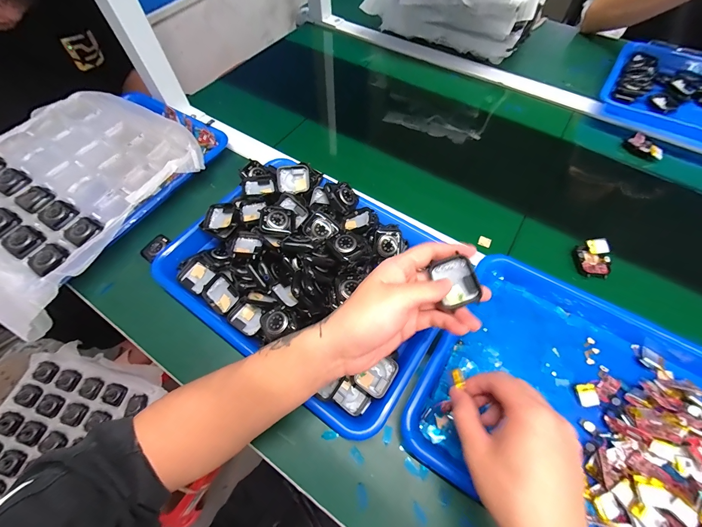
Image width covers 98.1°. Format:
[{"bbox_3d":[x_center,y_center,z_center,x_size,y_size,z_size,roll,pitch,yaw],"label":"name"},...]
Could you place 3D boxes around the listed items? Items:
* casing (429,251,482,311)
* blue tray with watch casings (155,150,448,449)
[{"bbox_3d":[0.093,0.017,0.271,0.034,0.006,0.043,-20,83,14],"label":"casing"},{"bbox_3d":[-0.050,0.004,0.372,0.324,0.061,0.241,34,64,15],"label":"blue tray with watch casings"}]

